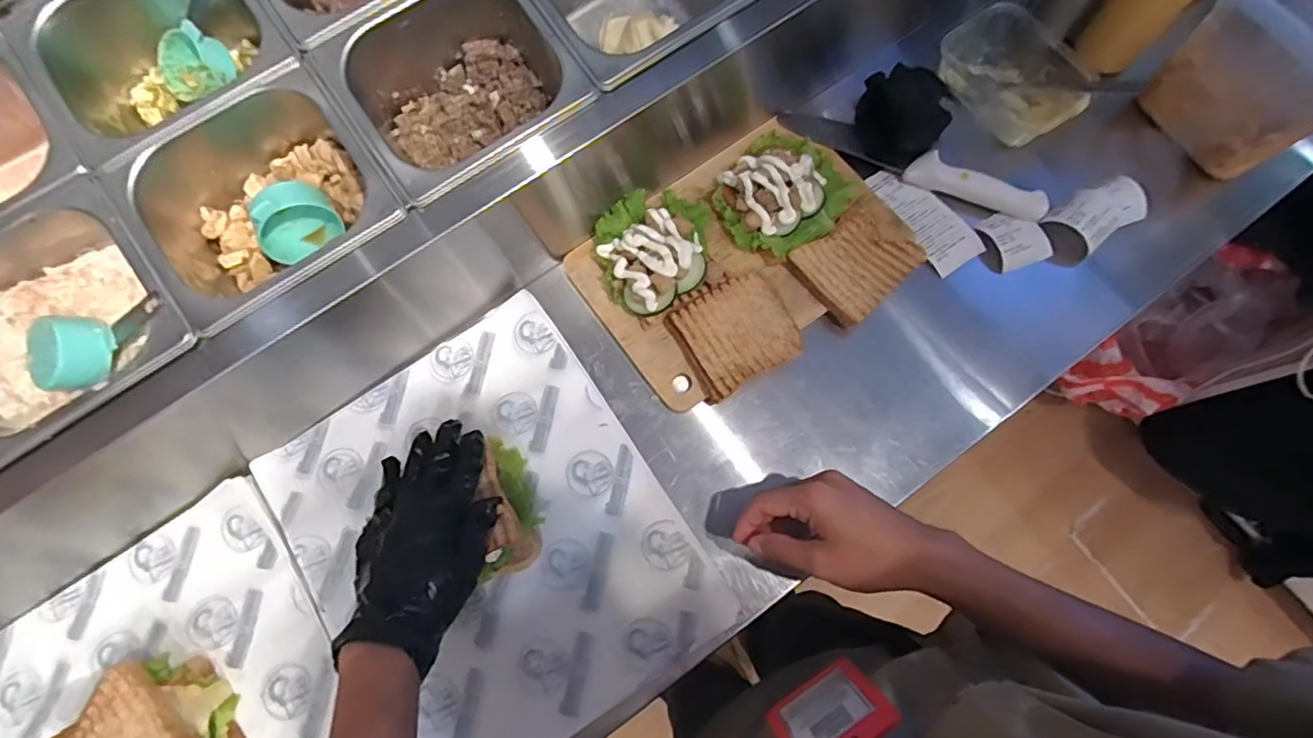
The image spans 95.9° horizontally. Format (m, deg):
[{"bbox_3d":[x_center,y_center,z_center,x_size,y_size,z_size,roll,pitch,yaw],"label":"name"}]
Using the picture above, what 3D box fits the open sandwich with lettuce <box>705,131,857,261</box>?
[{"bbox_3d":[0.122,-0.173,0.573,0.127,0.049,0.116,-44,77,-10],"label":"open sandwich with lettuce"}]

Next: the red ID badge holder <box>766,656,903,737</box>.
[{"bbox_3d":[0.106,0.215,0.370,0.070,0.113,0.011,-33,75,-7],"label":"red ID badge holder"}]

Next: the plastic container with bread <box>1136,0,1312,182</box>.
[{"bbox_3d":[0.568,-0.279,0.541,0.130,0.138,0.168,-31,75,-7],"label":"plastic container with bread"}]

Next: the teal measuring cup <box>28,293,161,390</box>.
[{"bbox_3d":[-0.418,-0.027,0.442,0.121,0.036,0.050,-30,75,-7],"label":"teal measuring cup"}]

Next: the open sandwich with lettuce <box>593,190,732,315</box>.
[{"bbox_3d":[0.001,-0.117,0.562,0.119,0.050,0.114,-28,75,-6],"label":"open sandwich with lettuce"}]

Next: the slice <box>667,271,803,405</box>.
[{"bbox_3d":[0.073,-0.032,0.552,0.103,0.021,0.093,-29,75,-6],"label":"slice"}]

